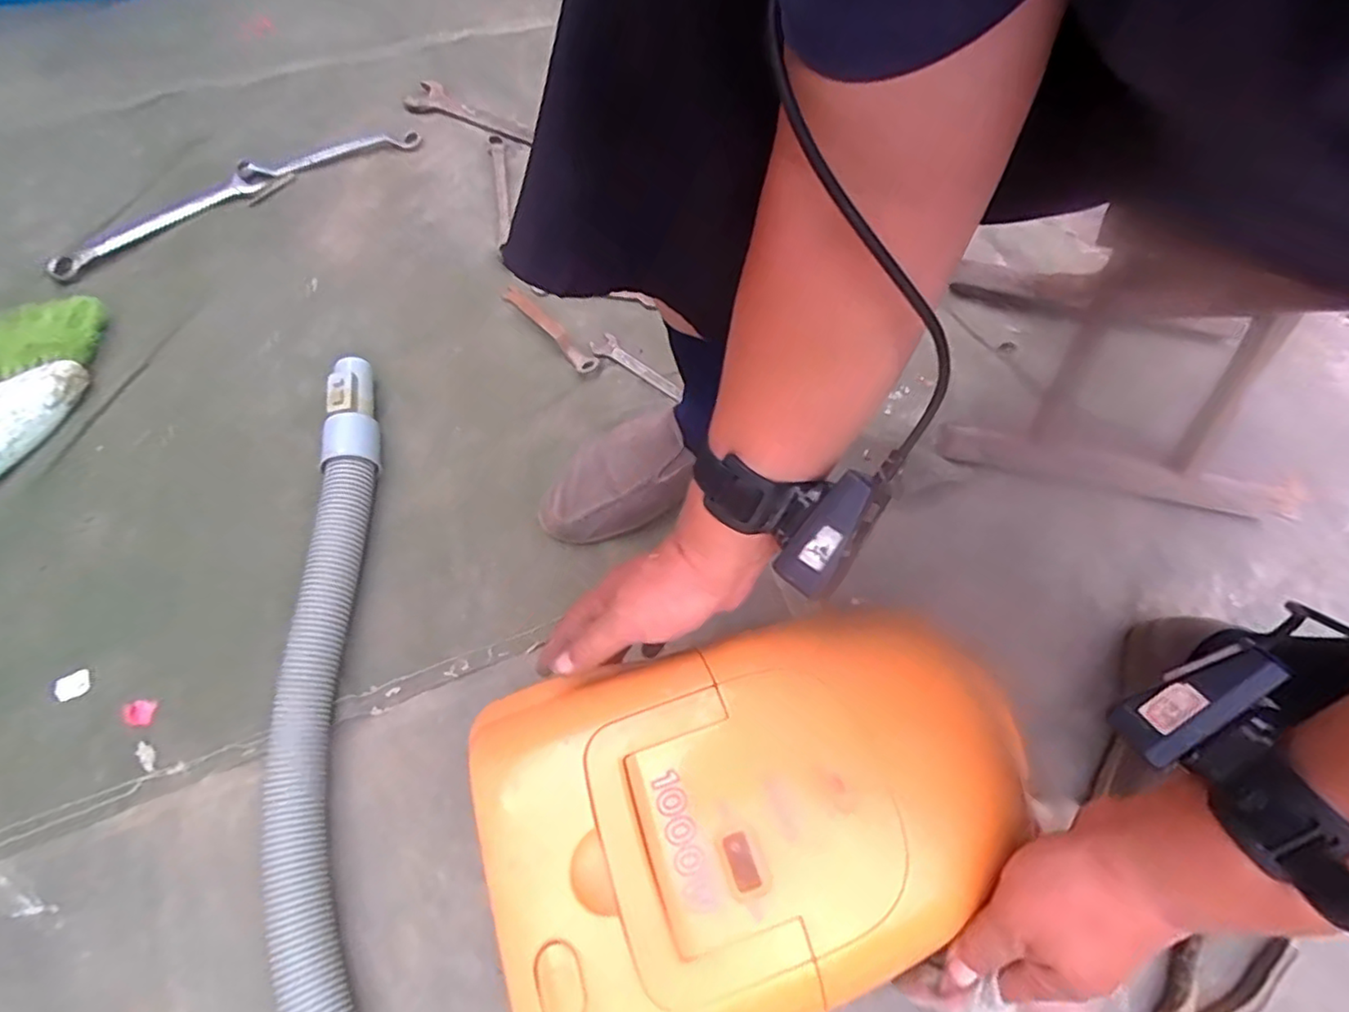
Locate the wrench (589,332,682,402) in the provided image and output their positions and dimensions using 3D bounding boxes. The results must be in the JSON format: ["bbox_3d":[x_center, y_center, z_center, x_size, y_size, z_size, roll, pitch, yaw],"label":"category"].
[{"bbox_3d":[-0.039,-0.143,0.672,0.113,0.006,0.028,40,70,16],"label":"wrench"}]

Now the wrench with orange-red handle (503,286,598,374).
[{"bbox_3d":[-0.137,-0.196,0.696,0.023,0.022,0.142,-40,71,-18],"label":"wrench with orange-red handle"}]

